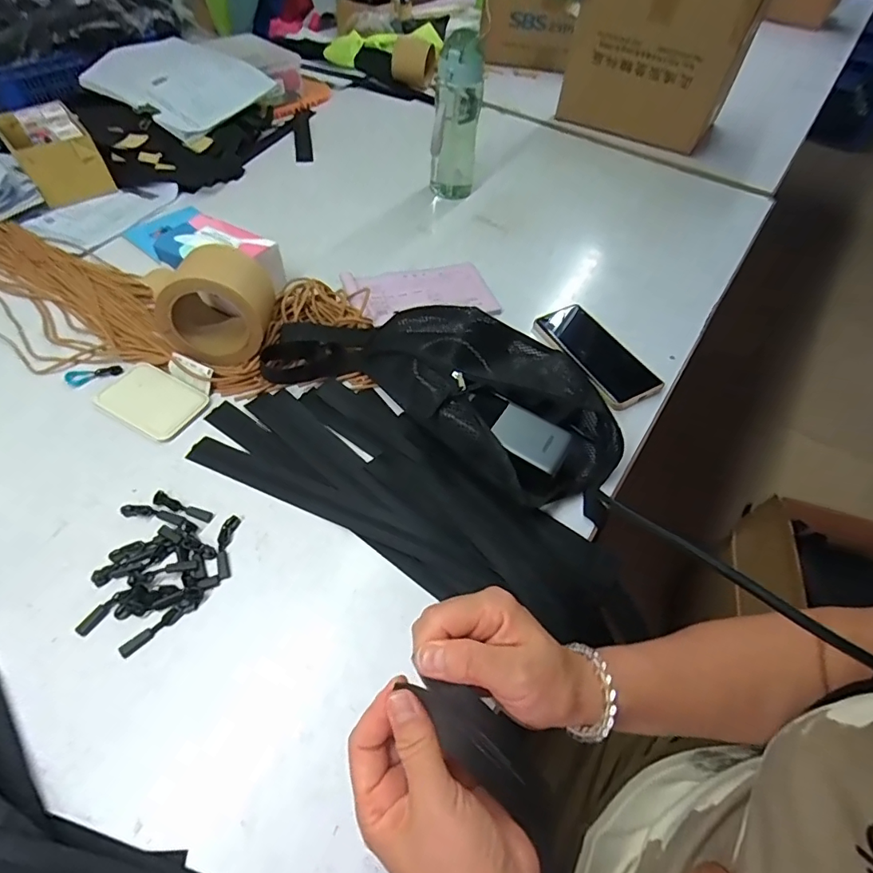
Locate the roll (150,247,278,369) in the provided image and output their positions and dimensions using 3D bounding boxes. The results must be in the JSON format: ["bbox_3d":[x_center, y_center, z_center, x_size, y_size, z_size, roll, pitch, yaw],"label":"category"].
[{"bbox_3d":[-0.239,-0.137,0.529,0.106,0.102,0.095,4,53,-2],"label":"roll"}]

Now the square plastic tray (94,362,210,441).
[{"bbox_3d":[-0.303,-0.040,0.516,0.099,0.010,0.070,25,55,13],"label":"square plastic tray"}]

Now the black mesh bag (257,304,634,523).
[{"bbox_3d":[0.020,-0.067,0.528,0.378,0.064,0.191,27,56,14],"label":"black mesh bag"}]

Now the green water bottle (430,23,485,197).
[{"bbox_3d":[0.031,-0.490,0.762,0.070,0.215,0.064,10,53,2],"label":"green water bottle"}]

